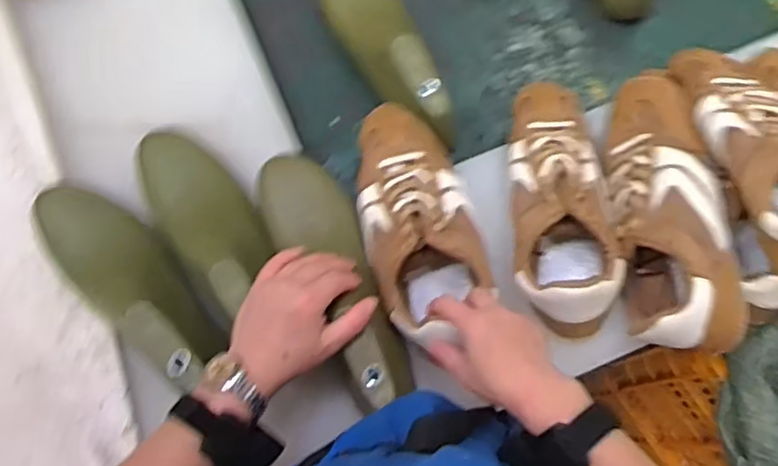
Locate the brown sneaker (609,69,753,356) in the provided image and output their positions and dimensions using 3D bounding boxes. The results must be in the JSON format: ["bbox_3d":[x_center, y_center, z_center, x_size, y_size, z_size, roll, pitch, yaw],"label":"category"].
[{"bbox_3d":[0.260,-0.036,0.601,0.096,0.090,0.276,-1,75,1],"label":"brown sneaker"}]

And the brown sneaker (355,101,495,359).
[{"bbox_3d":[0.028,-0.016,0.629,0.106,0.079,0.239,-10,68,-2],"label":"brown sneaker"}]

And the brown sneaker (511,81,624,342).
[{"bbox_3d":[0.164,-0.038,0.625,0.096,0.085,0.242,0,75,1],"label":"brown sneaker"}]

